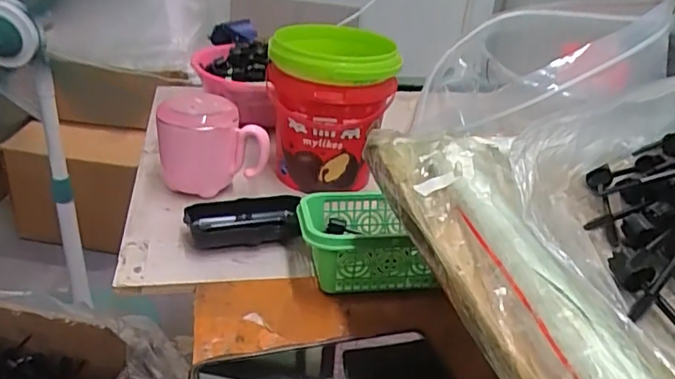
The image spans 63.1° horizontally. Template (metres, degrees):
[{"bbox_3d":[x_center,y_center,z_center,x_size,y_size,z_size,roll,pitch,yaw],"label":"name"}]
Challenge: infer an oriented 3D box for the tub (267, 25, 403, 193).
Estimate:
[{"bbox_3d":[-0.009,-0.088,0.607,0.131,0.151,0.140,2,28,-8],"label":"tub"}]

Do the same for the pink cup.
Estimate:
[{"bbox_3d":[-0.129,-0.044,0.564,0.099,0.096,0.066,-7,31,-22],"label":"pink cup"}]

